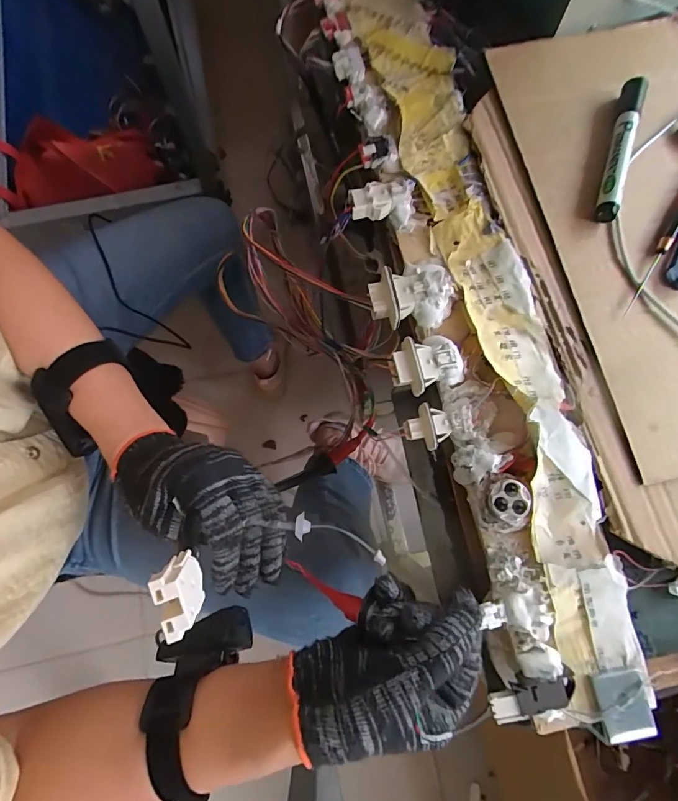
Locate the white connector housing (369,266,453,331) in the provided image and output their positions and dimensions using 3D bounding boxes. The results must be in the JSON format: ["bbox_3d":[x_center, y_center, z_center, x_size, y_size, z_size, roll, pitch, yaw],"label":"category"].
[{"bbox_3d":[0.053,-0.082,0.303,0.060,0.024,0.050,-3,77,-3],"label":"white connector housing"}]

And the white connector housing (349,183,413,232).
[{"bbox_3d":[0.034,-0.154,0.321,0.051,0.020,0.033,-3,77,-3],"label":"white connector housing"}]

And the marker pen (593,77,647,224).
[{"bbox_3d":[0.232,-0.210,0.332,0.017,0.017,0.138,19,77,3],"label":"marker pen"}]

